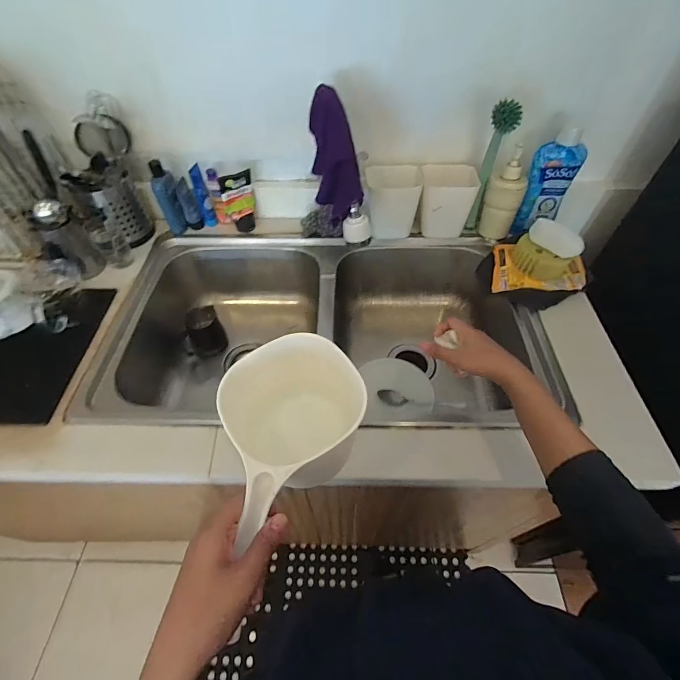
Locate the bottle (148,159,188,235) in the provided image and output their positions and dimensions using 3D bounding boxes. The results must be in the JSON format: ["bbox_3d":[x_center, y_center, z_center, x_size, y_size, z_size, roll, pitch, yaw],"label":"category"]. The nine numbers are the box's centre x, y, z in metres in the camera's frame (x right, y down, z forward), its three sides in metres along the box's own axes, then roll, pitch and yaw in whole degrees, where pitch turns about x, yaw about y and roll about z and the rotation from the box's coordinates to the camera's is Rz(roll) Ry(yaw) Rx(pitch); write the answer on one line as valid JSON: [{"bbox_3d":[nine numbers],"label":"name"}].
[{"bbox_3d":[-0.381,-0.314,0.802,0.046,0.150,0.039,-25,57,-17],"label":"bottle"}]

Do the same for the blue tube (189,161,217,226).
[{"bbox_3d":[-0.308,-0.320,0.809,0.029,0.136,0.020,-23,56,-16],"label":"blue tube"}]

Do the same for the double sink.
[{"bbox_3d":[-0.040,-0.005,0.800,0.786,0.248,0.437,-4,53,-3],"label":"double sink"}]

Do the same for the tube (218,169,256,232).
[{"bbox_3d":[-0.223,-0.305,0.807,0.070,0.135,0.033,-16,55,-11],"label":"tube"}]

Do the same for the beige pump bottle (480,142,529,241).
[{"bbox_3d":[0.348,-0.308,0.758,0.071,0.171,0.071,23,57,16],"label":"beige pump bottle"}]

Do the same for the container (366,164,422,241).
[{"bbox_3d":[0.116,-0.307,0.794,0.108,0.107,0.118,-1,53,0],"label":"container"}]

